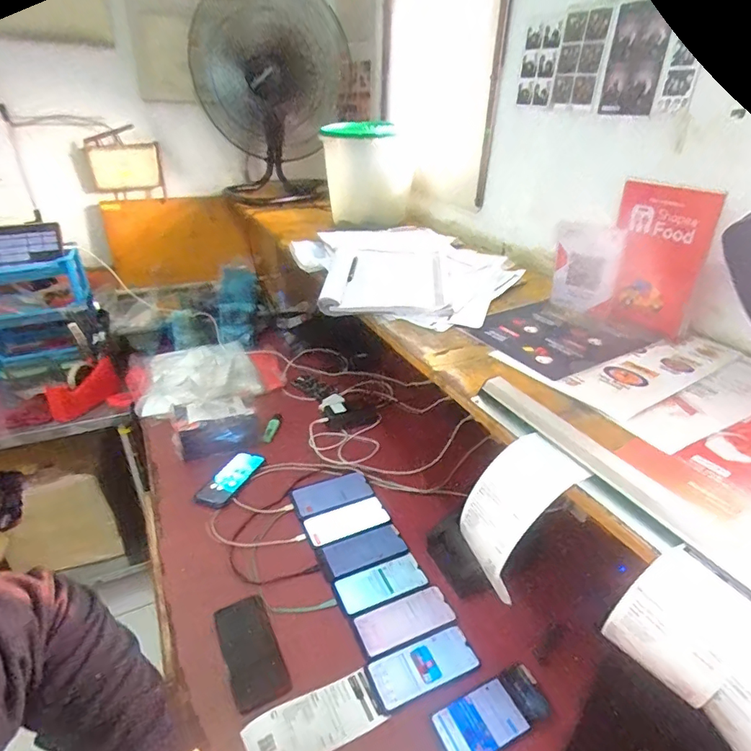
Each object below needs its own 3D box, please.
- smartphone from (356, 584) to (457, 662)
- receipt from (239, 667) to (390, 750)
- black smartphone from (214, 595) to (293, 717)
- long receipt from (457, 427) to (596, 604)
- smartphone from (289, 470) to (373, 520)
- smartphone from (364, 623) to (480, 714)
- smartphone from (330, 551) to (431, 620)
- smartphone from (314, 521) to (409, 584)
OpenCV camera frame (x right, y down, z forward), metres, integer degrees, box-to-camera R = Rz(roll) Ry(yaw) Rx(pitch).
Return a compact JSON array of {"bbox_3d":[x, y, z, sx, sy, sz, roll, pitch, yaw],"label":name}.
[{"bbox_3d":[0.047,0.394,0.777,0.157,0.006,0.074,-12,33,-23],"label":"smartphone"},{"bbox_3d":[-0.082,0.471,0.649,0.178,0.014,0.076,-13,33,-24],"label":"receipt"},{"bbox_3d":[-0.189,0.414,0.725,0.077,0.012,0.168,-14,33,-25],"label":"black smartphone"},{"bbox_3d":[0.148,0.141,0.502,0.099,0.121,0.079,-14,34,-25],"label":"long receipt"},{"bbox_3d":[-0.092,0.247,1.012,0.167,0.010,0.087,-14,33,-25],"label":"smartphone"},{"bbox_3d":[0.071,0.434,0.715,0.161,0.006,0.076,-11,32,-21],"label":"smartphone"},{"bbox_3d":[0.010,0.357,0.829,0.151,0.015,0.071,-13,33,-24],"label":"smartphone"},{"bbox_3d":[-0.025,0.327,0.892,0.158,0.015,0.085,-17,34,-17],"label":"smartphone"}]

